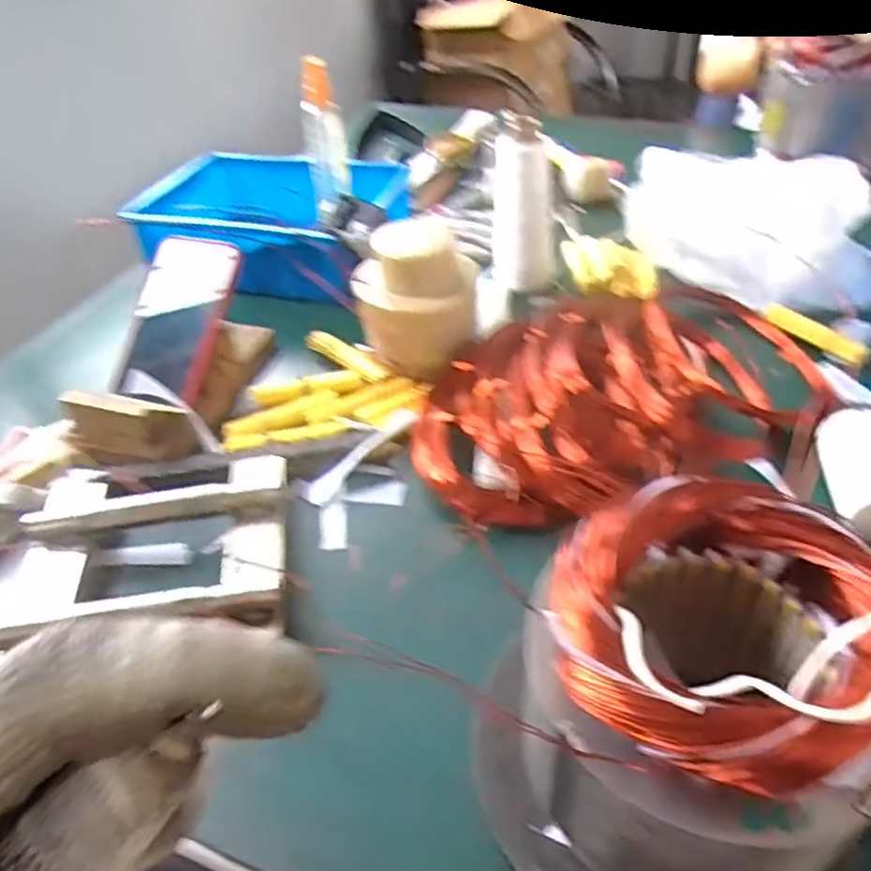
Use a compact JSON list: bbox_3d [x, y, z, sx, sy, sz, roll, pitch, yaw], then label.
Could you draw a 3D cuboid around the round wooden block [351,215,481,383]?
[{"bbox_3d":[-0.014,-0.123,0.656,0.113,0.110,0.095,-6,41,-1],"label":"round wooden block"}]

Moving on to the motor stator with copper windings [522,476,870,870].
[{"bbox_3d":[0.115,0.110,0.314,0.127,0.136,0.124,15,45,21],"label":"motor stator with copper windings"}]

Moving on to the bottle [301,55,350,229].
[{"bbox_3d":[-0.118,-0.316,0.778,0.041,0.157,0.037,-9,42,-5],"label":"bottle"}]

